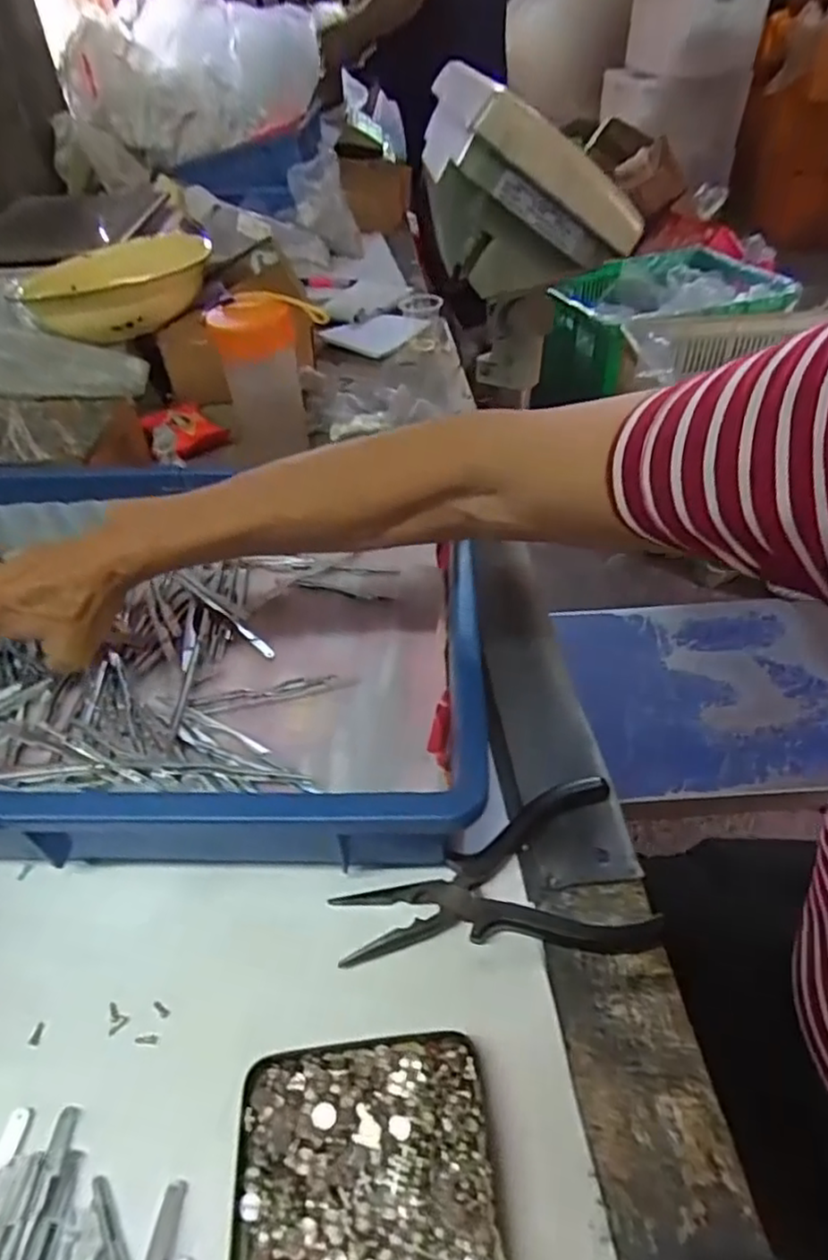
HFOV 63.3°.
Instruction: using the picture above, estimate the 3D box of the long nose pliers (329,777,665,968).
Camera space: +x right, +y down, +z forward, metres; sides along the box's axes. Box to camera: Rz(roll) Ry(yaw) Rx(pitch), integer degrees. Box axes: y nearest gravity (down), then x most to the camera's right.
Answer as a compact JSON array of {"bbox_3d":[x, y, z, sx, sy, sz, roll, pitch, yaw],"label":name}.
[{"bbox_3d":[0.038,0.122,0.335,0.147,0.014,0.080,-6,46,-3],"label":"long nose pliers"}]

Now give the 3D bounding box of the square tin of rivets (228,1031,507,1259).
[{"bbox_3d":[-0.018,0.211,0.252,0.096,0.011,0.096,-6,46,-3],"label":"square tin of rivets"}]

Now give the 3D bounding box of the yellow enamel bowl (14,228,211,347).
[{"bbox_3d":[-0.319,-0.364,0.711,0.204,0.049,0.171,-10,45,-7],"label":"yellow enamel bowl"}]

